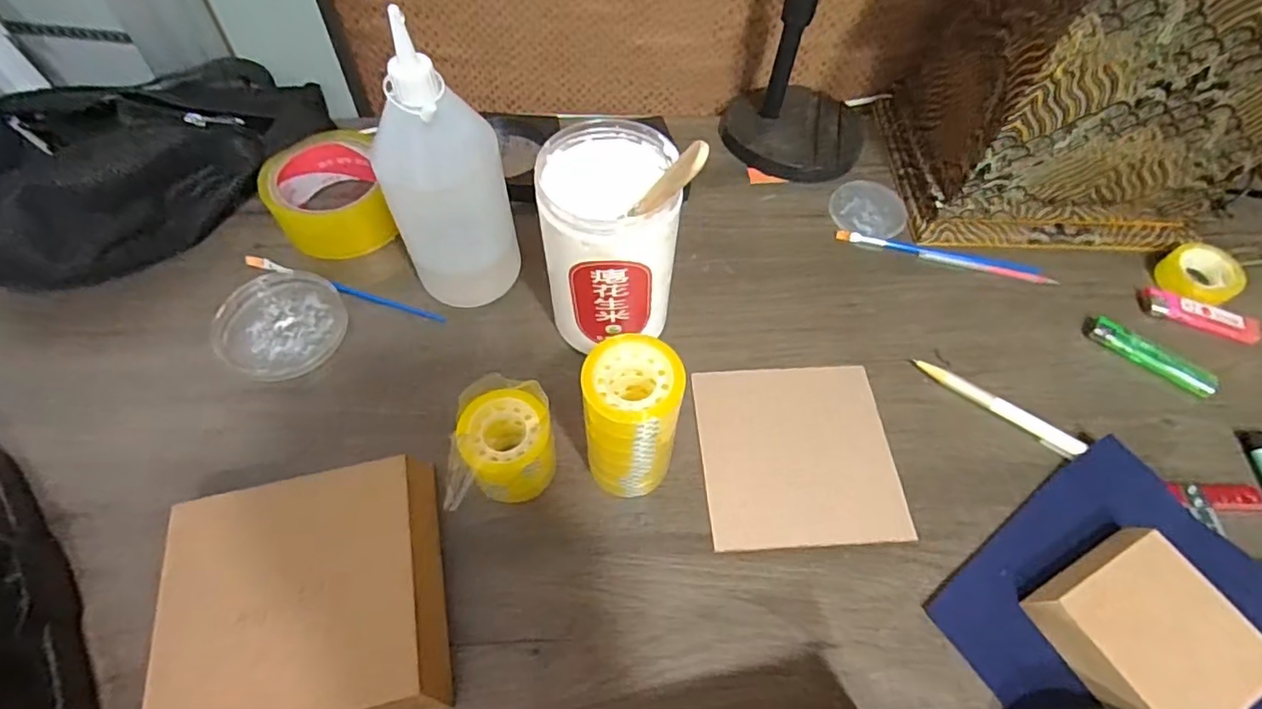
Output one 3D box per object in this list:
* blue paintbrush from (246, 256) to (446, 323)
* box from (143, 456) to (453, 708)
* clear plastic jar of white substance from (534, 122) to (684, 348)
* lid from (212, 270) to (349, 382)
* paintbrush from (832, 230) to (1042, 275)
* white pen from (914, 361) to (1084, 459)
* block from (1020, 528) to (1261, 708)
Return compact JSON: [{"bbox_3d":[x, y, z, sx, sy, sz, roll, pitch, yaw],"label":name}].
[{"bbox_3d":[-0.217,-0.051,0.443,0.163,0.011,0.011,17,61,8],"label":"blue paintbrush"},{"bbox_3d":[-0.170,0.134,0.316,0.135,0.044,0.129,-12,61,-8],"label":"box"},{"bbox_3d":[-0.015,-0.067,0.385,0.079,0.140,0.086,1,60,-1],"label":"clear plastic jar of white substance"},{"bbox_3d":[-0.249,-0.023,0.426,0.082,0.015,0.085,1,60,-1],"label":"lid"},{"bbox_3d":[0.249,-0.083,0.484,0.160,0.005,0.012,10,60,5],"label":"paintbrush"},{"bbox_3d":[0.250,0.035,0.407,0.114,0.008,0.013,34,64,17],"label":"white pen"},{"bbox_3d":[0.281,0.151,0.325,0.086,0.029,0.088,-24,63,-15],"label":"block"}]

